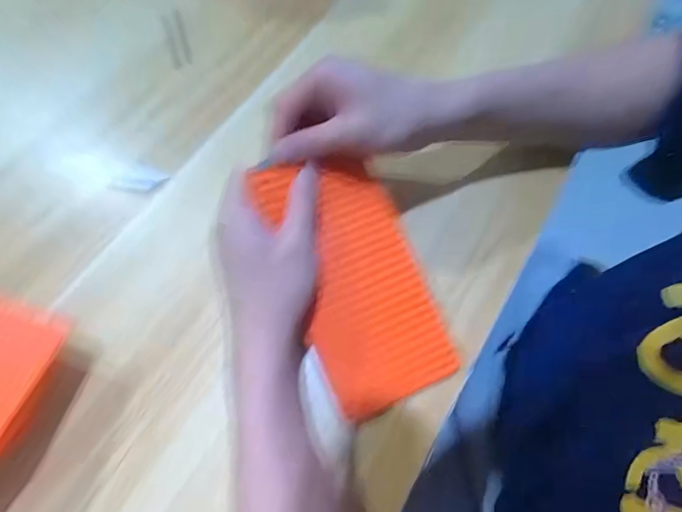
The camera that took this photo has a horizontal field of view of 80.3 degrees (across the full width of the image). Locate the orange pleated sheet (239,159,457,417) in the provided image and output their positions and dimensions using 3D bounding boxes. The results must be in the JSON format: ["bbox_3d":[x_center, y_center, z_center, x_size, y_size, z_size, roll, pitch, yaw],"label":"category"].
[{"bbox_3d":[0.014,0.015,0.299,0.099,0.013,0.183,-20,85,-15],"label":"orange pleated sheet"}]

